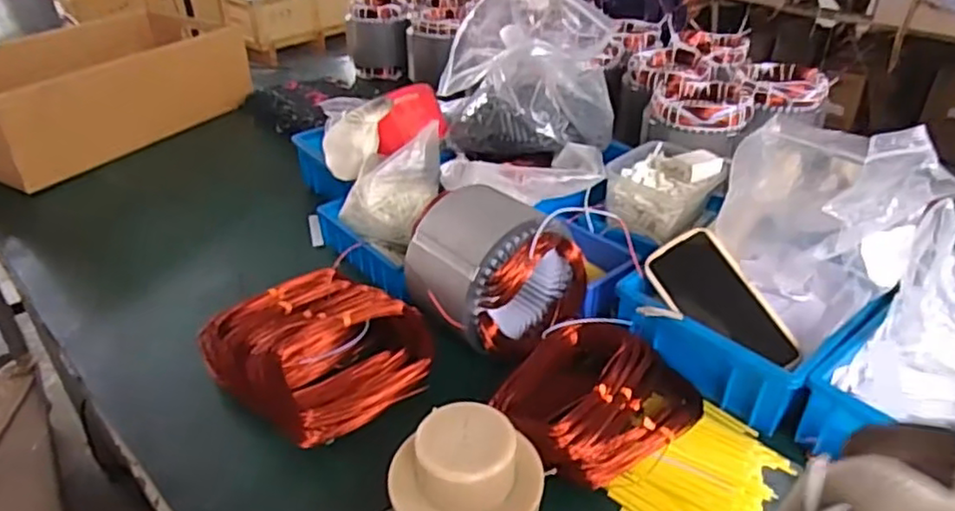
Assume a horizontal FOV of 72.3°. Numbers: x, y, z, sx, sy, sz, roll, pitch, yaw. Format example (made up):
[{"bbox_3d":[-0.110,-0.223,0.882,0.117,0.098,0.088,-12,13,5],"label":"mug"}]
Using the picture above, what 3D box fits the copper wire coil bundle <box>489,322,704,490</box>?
[{"bbox_3d":[0.113,0.142,0.631,0.186,0.073,0.155,-29,42,-35],"label":"copper wire coil bundle"}]

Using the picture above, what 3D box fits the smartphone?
[{"bbox_3d":[0.249,0.050,0.672,0.080,0.008,0.165,-31,65,-2],"label":"smartphone"}]

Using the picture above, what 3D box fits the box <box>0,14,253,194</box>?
[{"bbox_3d":[-0.735,-0.325,1.296,0.260,0.157,0.587,11,35,18],"label":"box"}]

